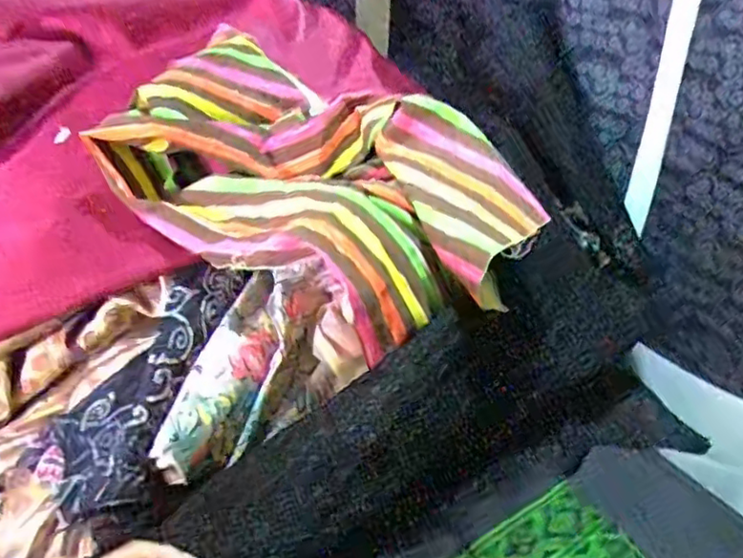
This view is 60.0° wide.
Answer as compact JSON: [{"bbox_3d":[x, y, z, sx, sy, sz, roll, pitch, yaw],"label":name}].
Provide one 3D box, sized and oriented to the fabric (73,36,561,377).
[{"bbox_3d":[-0.039,-0.080,0.542,0.351,0.135,0.197,18,34,22],"label":"fabric"}]

